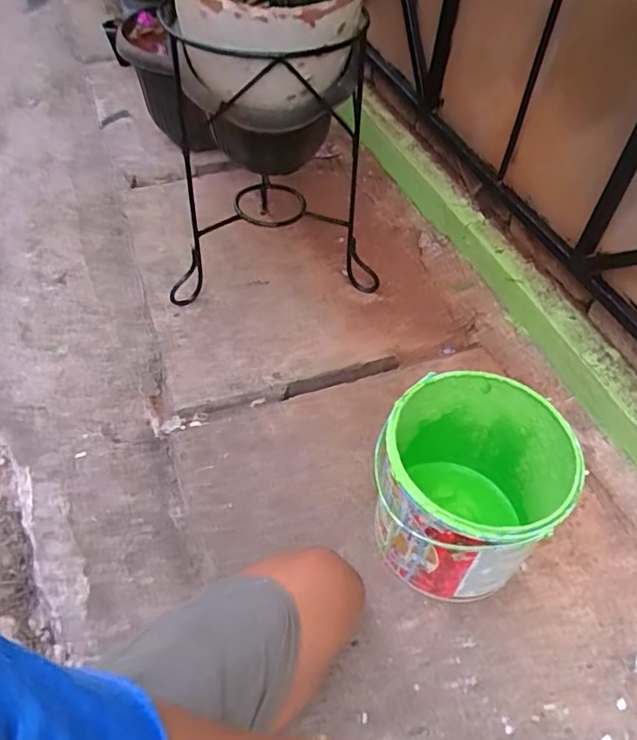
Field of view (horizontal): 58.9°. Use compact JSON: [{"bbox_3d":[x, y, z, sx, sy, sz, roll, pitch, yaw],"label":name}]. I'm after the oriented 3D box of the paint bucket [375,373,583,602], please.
[{"bbox_3d":[0.156,0.133,0.617,0.176,0.194,0.183,1,49,-1],"label":"paint bucket"}]

